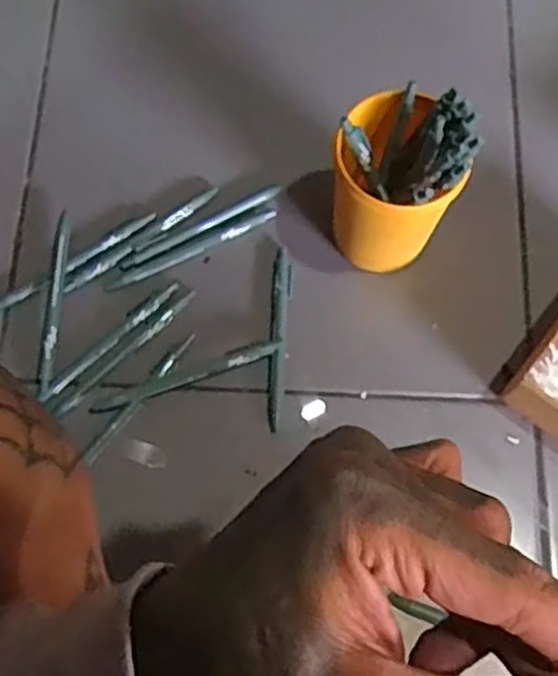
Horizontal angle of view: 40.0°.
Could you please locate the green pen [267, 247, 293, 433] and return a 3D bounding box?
[{"bbox_3d":[0.001,-0.001,0.587,0.013,0.011,0.143,4,75,2],"label":"green pen"}]

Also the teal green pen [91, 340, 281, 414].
[{"bbox_3d":[-0.068,0.029,0.574,0.144,0.013,0.016,-22,76,-5],"label":"teal green pen"}]

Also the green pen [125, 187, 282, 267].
[{"bbox_3d":[-0.061,-0.089,0.612,0.137,0.007,0.012,-28,76,-6],"label":"green pen"}]

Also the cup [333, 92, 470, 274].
[{"bbox_3d":[0.080,-0.106,0.561,0.088,0.121,0.083,0,72,-1],"label":"cup"}]

